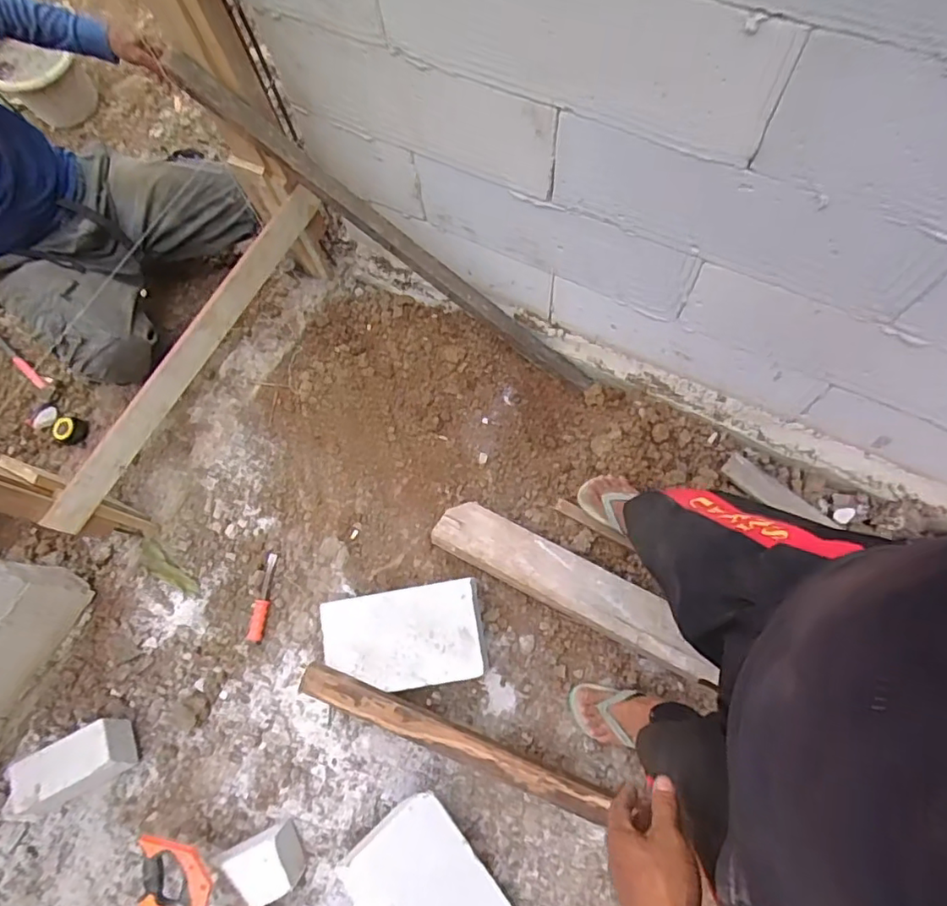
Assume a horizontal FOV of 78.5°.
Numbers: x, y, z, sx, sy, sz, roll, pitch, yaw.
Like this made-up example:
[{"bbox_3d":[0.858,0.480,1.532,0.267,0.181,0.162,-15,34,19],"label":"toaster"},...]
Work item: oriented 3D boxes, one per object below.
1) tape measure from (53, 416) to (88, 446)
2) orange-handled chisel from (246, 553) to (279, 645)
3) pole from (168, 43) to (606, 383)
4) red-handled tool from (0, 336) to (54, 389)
[{"bbox_3d":[-0.995,-0.055,1.426,0.076,0.029,0.067,13,74,7],"label":"tape measure"},{"bbox_3d":[-0.485,0.331,1.330,0.037,0.025,0.196,5,73,4],"label":"orange-handled chisel"},{"bbox_3d":[-0.123,-0.425,1.238,1.026,0.067,0.041,32,70,-27],"label":"pole"},{"bbox_3d":[-1.172,-0.248,1.476,0.272,0.018,0.035,36,75,13],"label":"red-handled tool"}]

